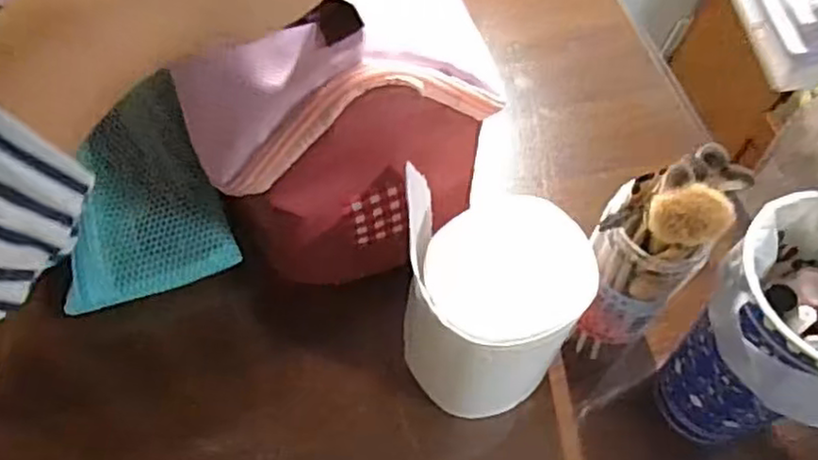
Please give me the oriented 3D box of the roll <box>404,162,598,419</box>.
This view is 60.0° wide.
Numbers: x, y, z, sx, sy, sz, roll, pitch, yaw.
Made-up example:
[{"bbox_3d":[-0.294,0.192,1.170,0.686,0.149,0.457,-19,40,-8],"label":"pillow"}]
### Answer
[{"bbox_3d":[0.038,0.037,0.391,0.097,0.125,0.102,1,60,-2],"label":"roll"}]

